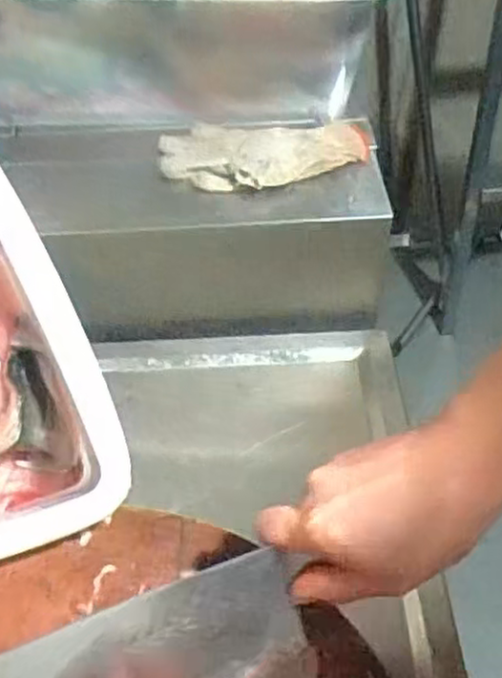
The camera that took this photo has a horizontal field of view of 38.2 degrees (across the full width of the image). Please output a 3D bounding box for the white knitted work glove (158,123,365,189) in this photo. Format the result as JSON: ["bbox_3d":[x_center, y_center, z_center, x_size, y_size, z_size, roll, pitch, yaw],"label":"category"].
[{"bbox_3d":[0.011,-0.180,0.668,0.187,0.022,0.120,-8,44,-3],"label":"white knitted work glove"}]

